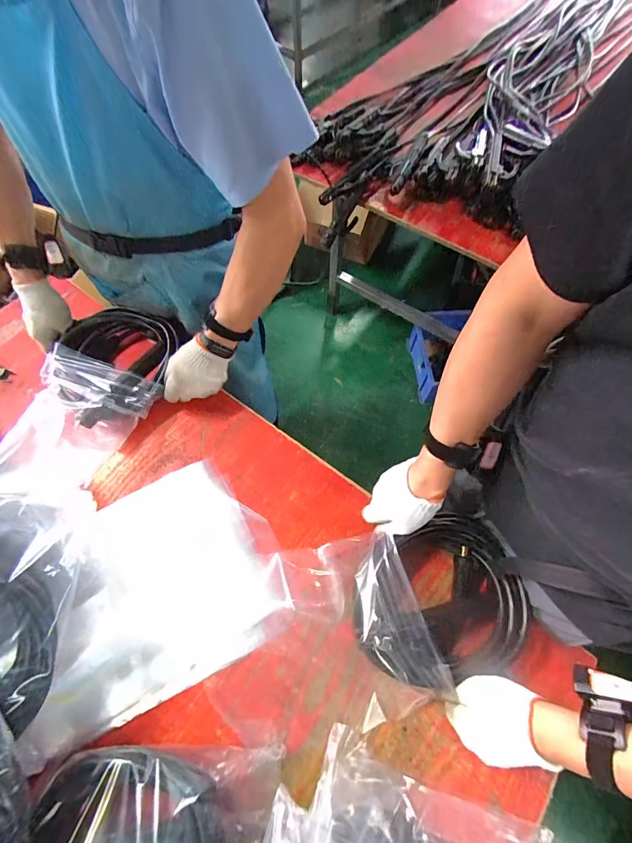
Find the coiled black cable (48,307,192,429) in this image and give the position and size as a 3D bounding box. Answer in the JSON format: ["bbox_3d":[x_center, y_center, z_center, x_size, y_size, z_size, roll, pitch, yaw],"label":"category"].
[{"bbox_3d":[-0.351,-0.097,0.663,0.188,0.080,0.208,-13,66,-7],"label":"coiled black cable"}]

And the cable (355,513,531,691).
[{"bbox_3d":[0.163,0.251,0.524,0.223,0.074,0.197,-19,67,-10],"label":"cable"}]

